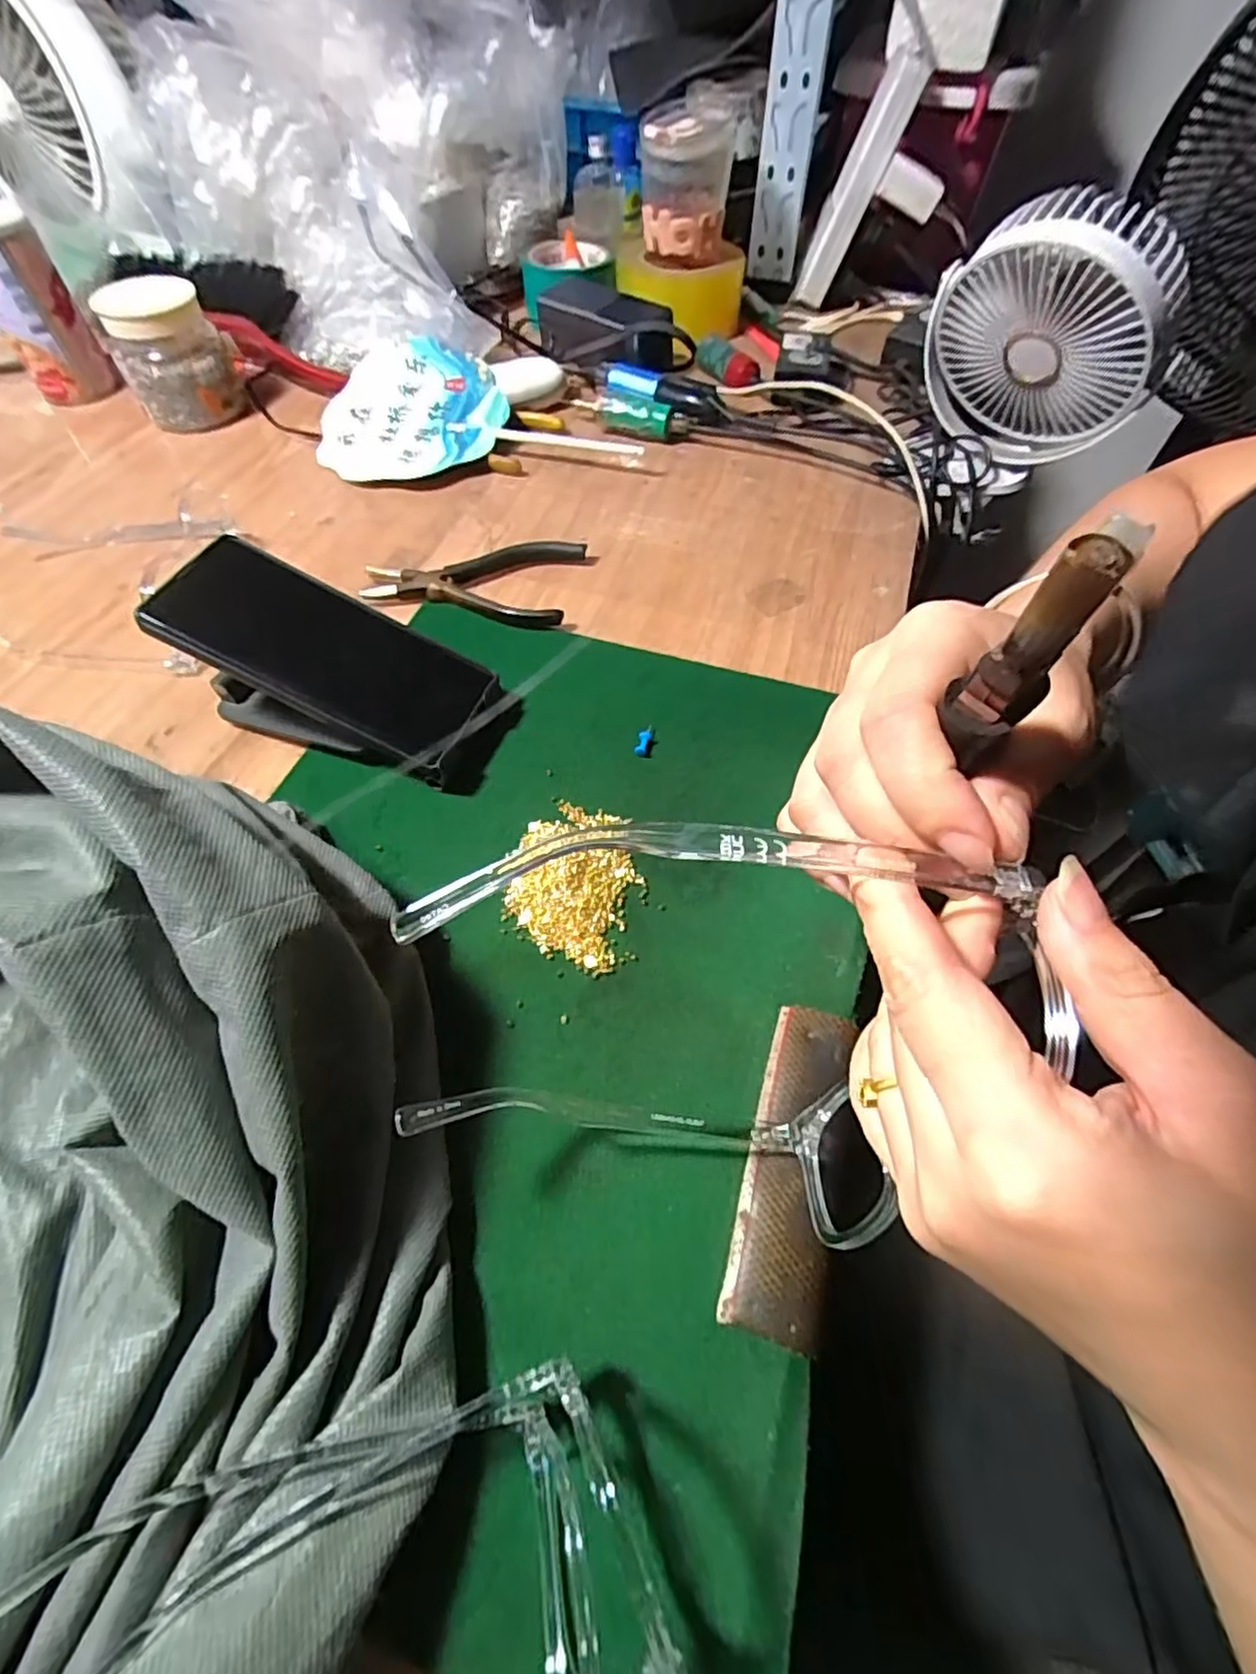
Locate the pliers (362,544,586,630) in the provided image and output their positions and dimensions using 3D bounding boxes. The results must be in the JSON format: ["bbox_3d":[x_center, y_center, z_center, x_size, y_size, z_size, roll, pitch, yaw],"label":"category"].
[{"bbox_3d":[-0.105,-0.180,0.448,0.136,0.015,0.080,9,58,5],"label":"pliers"}]

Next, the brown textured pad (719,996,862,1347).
[{"bbox_3d":[0.064,0.124,0.254,0.033,0.008,0.117,15,58,9],"label":"brown textured pad"}]

